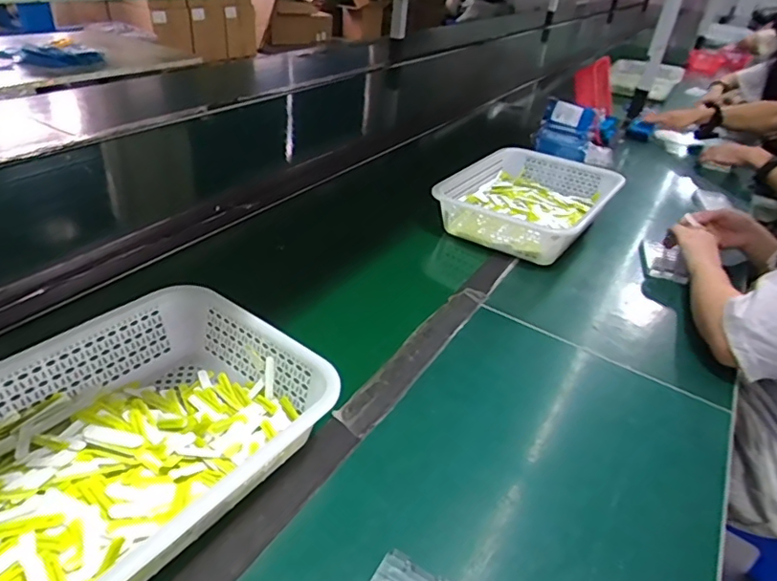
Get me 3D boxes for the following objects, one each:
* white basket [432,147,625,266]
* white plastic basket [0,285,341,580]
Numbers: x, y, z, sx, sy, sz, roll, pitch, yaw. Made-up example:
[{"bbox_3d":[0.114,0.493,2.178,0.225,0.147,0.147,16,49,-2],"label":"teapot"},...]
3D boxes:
[{"bbox_3d":[0.275,-0.177,1.058,0.274,0.088,0.381,25,38,25],"label":"white basket"},{"bbox_3d":[-0.249,0.139,0.485,0.250,0.080,0.346,26,38,26],"label":"white plastic basket"}]

